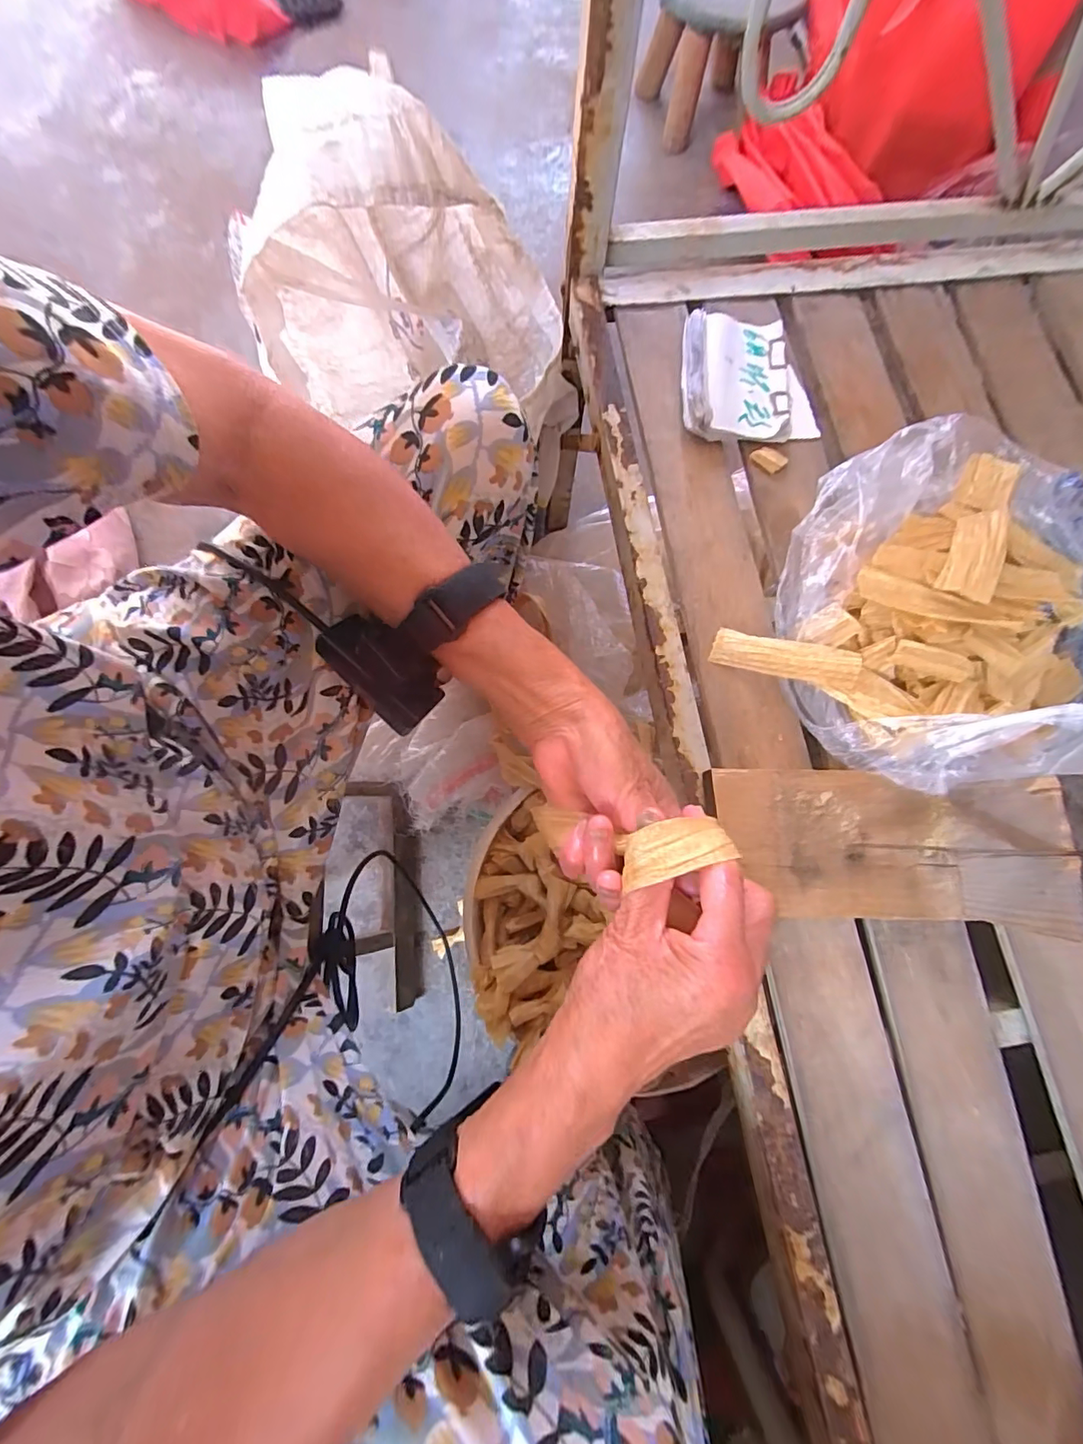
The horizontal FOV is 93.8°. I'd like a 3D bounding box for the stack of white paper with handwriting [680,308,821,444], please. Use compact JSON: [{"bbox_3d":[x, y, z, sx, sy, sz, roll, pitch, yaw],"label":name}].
[{"bbox_3d":[0.160,-0.266,0.388,0.102,0.023,0.106,1,78,-1],"label":"stack of white paper with handwriting"}]

